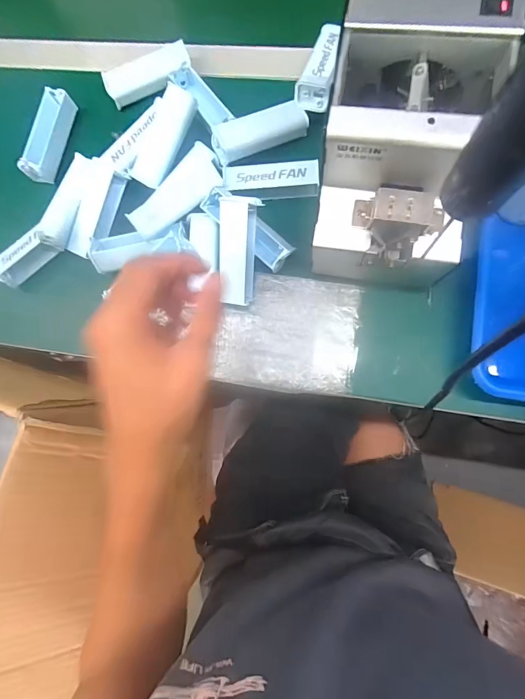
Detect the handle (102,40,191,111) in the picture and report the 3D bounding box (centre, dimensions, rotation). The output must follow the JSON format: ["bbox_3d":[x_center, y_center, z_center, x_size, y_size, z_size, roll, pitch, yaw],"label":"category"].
[{"bbox_3d":[-0.131,-0.318,0.431,0.098,0.022,0.036,-20,81,3],"label":"handle"}]

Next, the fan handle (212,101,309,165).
[{"bbox_3d":[-0.002,-0.227,0.388,0.099,0.024,0.032,-19,81,3],"label":"fan handle"}]

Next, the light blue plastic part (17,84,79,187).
[{"bbox_3d":[-0.246,-0.247,0.432,0.023,0.033,0.103,15,85,8],"label":"light blue plastic part"}]

